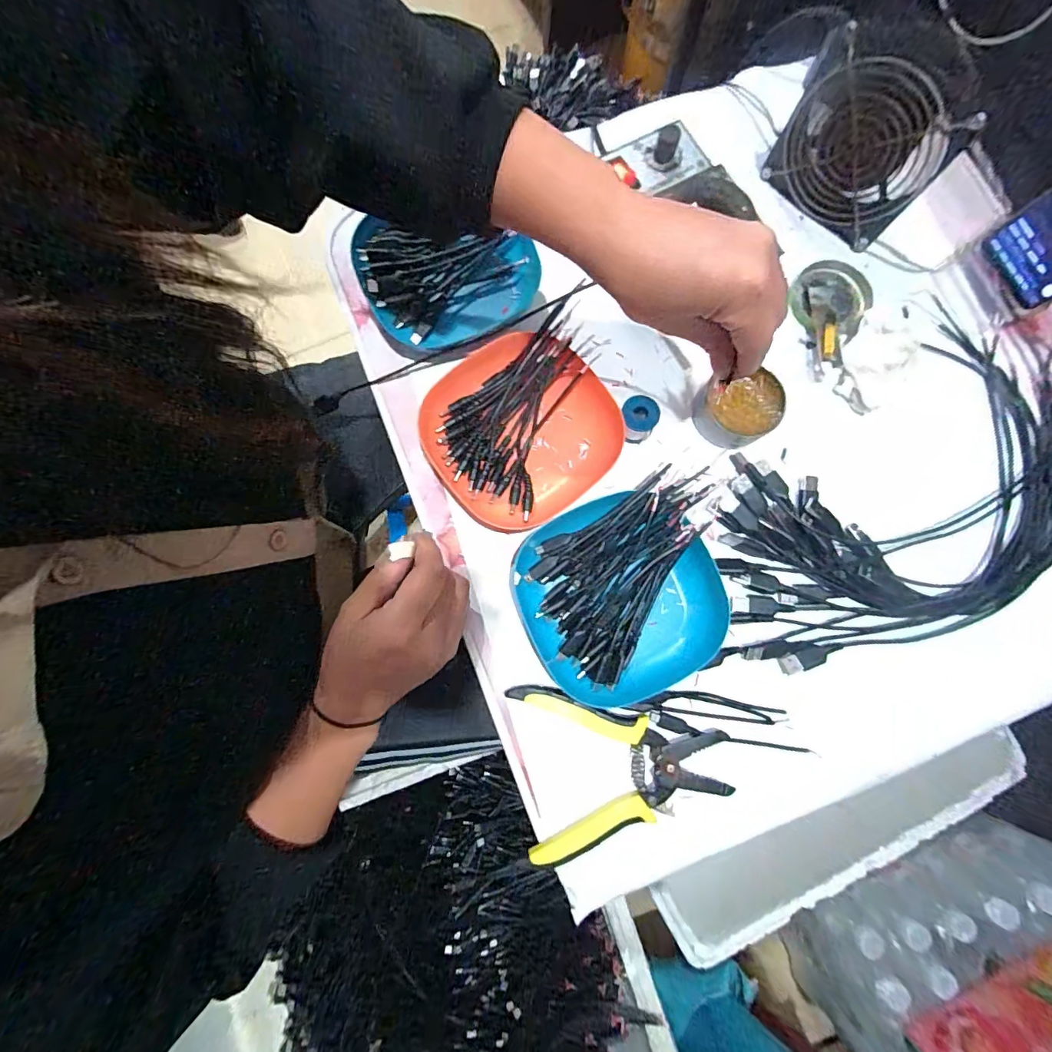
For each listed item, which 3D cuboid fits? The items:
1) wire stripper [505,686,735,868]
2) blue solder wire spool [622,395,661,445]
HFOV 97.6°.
[{"bbox_3d":[0.070,0.166,0.328,0.146,0.013,0.112,-7,81,0],"label":"wire stripper"},{"bbox_3d":[0.089,-0.085,0.368,0.028,0.026,0.028,0,81,1],"label":"blue solder wire spool"}]

